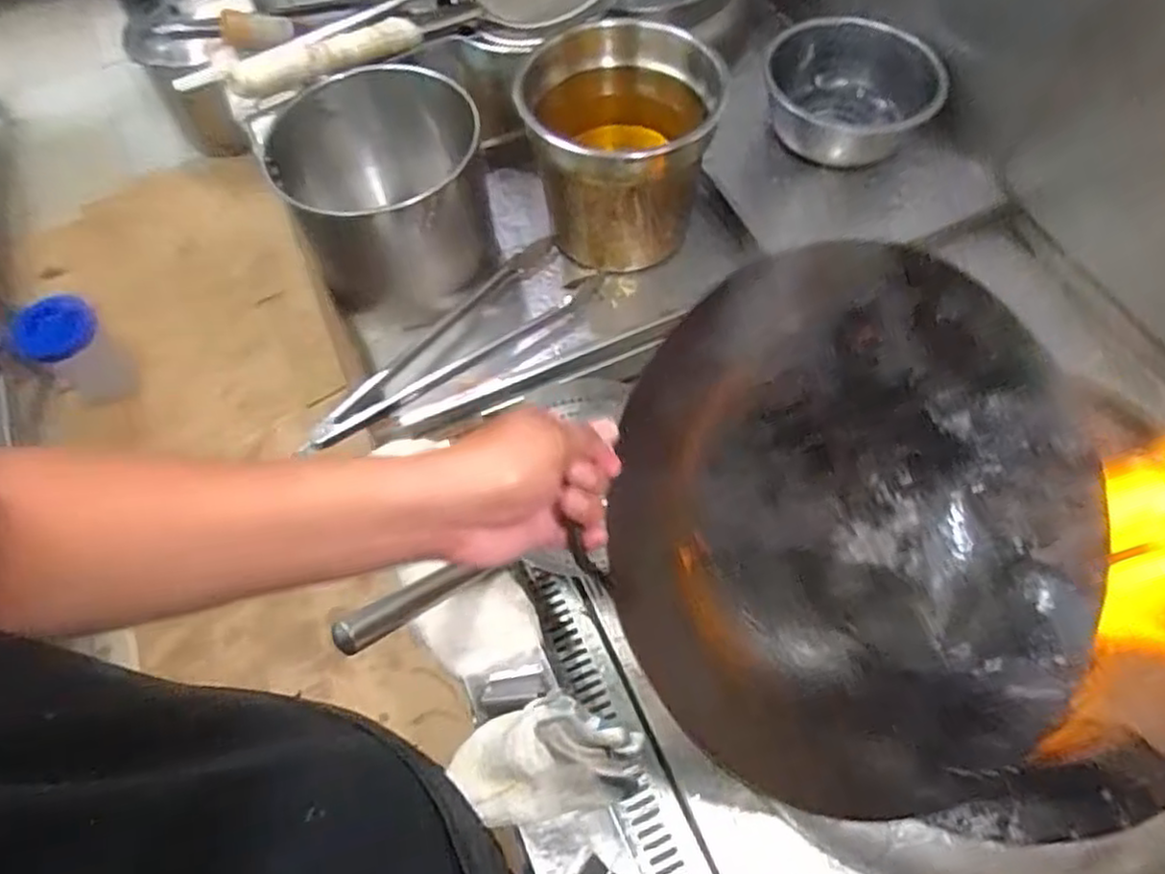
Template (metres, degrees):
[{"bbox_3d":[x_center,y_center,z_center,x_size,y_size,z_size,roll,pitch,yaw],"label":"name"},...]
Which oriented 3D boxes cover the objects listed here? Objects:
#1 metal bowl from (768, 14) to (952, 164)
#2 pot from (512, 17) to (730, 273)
[{"bbox_3d":[0.371,-0.485,1.026,0.217,0.120,0.217,0,61,1],"label":"metal bowl"},{"bbox_3d":[0.042,-0.348,0.907,0.207,0.222,0.228,-14,62,-6],"label":"pot"}]

